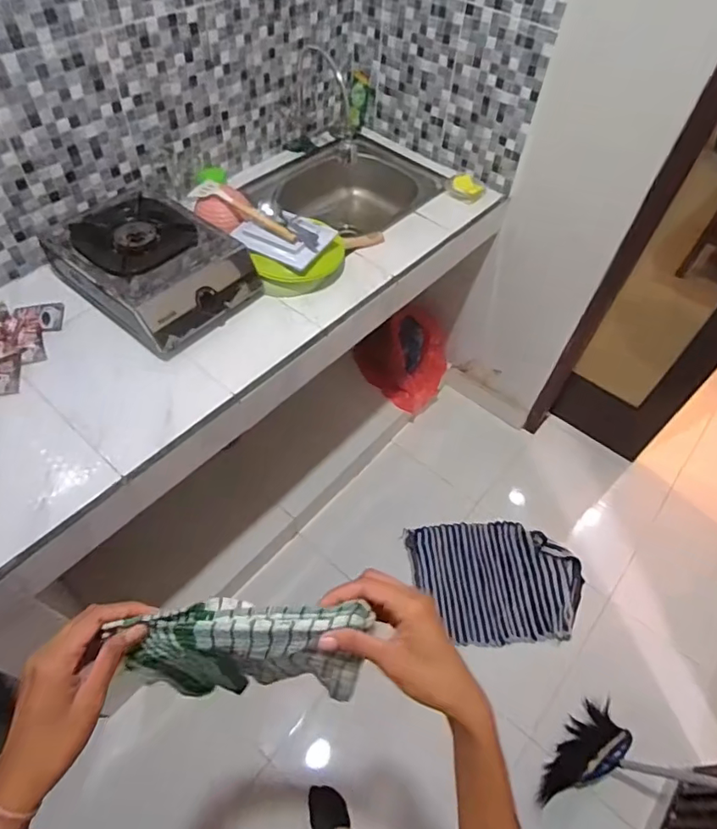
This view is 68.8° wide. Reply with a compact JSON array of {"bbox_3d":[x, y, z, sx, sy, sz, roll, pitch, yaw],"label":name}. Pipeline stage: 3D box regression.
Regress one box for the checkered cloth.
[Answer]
[{"bbox_3d":[-0.096,0.226,0.493,0.196,0.168,0.054,3,53,-2],"label":"checkered cloth"}]

